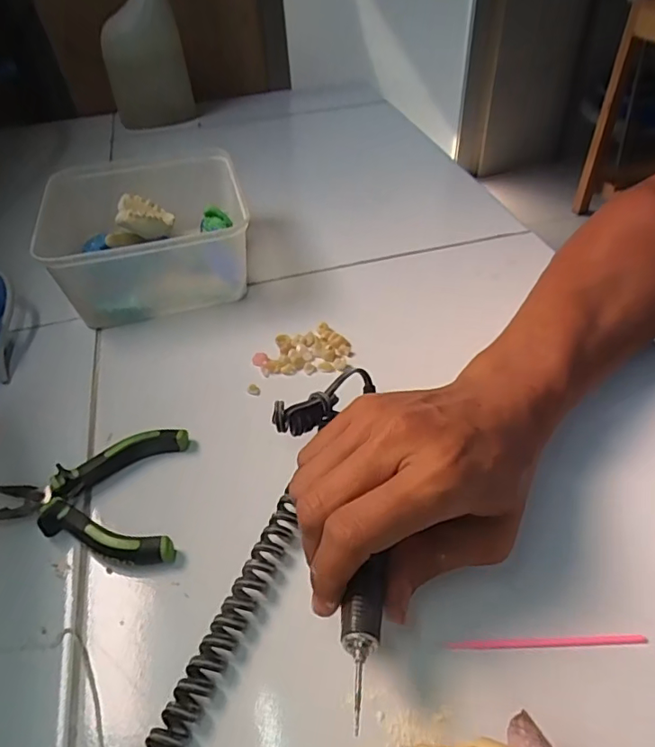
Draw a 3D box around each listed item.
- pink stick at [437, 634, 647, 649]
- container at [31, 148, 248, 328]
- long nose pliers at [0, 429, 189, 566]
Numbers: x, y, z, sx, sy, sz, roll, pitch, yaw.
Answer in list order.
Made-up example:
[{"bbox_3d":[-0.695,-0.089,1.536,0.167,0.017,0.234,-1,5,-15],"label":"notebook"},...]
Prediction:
[{"bbox_3d":[0.101,0.126,0.246,0.094,0.005,0.004,-2,45,2],"label":"pink stick"},{"bbox_3d":[-0.156,-0.130,0.474,0.160,0.075,0.182,-11,45,-7],"label":"container"},{"bbox_3d":[-0.139,0.075,0.303,0.108,0.019,0.082,-7,45,-3],"label":"long nose pliers"}]

